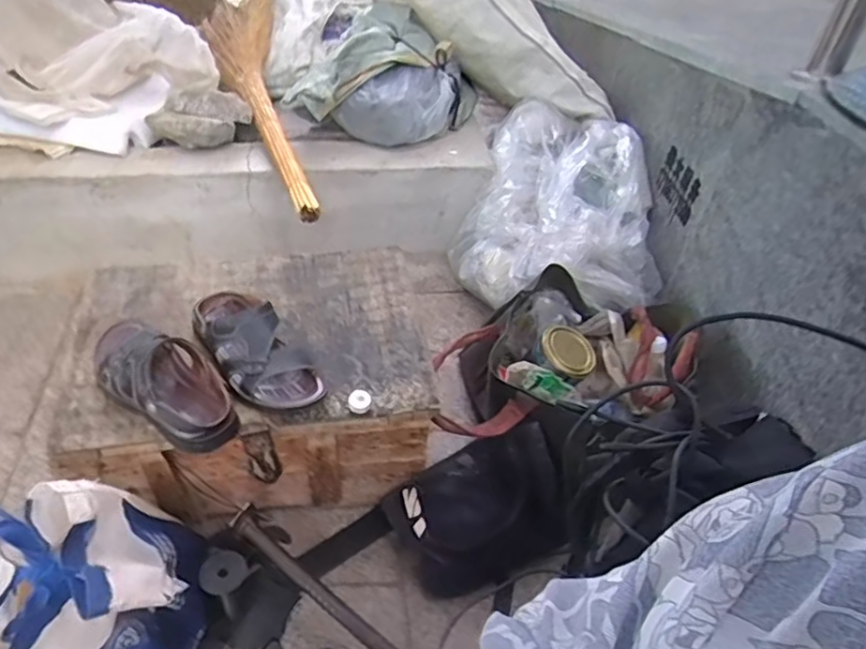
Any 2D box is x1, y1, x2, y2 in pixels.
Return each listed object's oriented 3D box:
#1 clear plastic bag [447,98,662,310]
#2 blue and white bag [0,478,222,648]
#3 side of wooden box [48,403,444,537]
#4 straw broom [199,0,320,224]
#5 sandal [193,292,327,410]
[{"bbox_3d":[0.262,-0.214,1.180,0.393,0.293,0.256,21,44,16],"label":"clear plastic bag"},{"bbox_3d":[-0.353,0.298,0.673,0.160,0.300,0.241,9,42,4],"label":"blue and white bag"},{"bbox_3d":[-0.234,0.208,0.843,0.458,0.208,0.034,-6,43,-13],"label":"side of wooden box"},{"bbox_3d":[-0.352,-0.490,1.266,0.171,0.070,0.726,-13,58,-19],"label":"straw broom"},{"bbox_3d":[-0.250,0.026,0.826,0.095,0.070,0.235,-31,53,-34],"label":"sandal"}]

